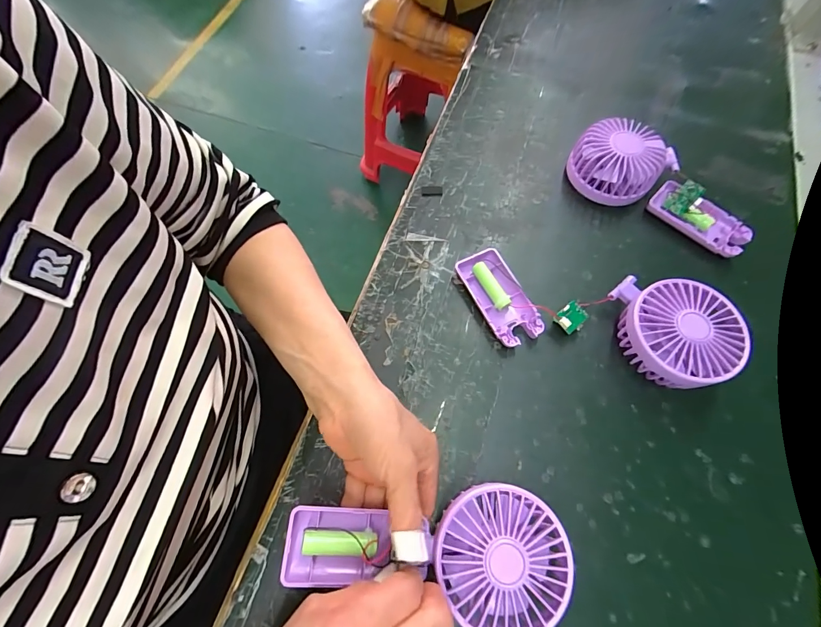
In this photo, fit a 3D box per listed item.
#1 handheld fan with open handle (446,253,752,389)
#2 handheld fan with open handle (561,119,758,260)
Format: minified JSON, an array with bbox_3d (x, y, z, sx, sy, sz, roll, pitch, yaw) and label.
[{"bbox_3d":[0.153,0.000,0.323,0.225,0.047,0.084,15,68,6],"label":"handheld fan with open handle"},{"bbox_3d":[0.254,-0.130,0.376,0.187,0.049,0.075,29,70,11],"label":"handheld fan with open handle"}]

